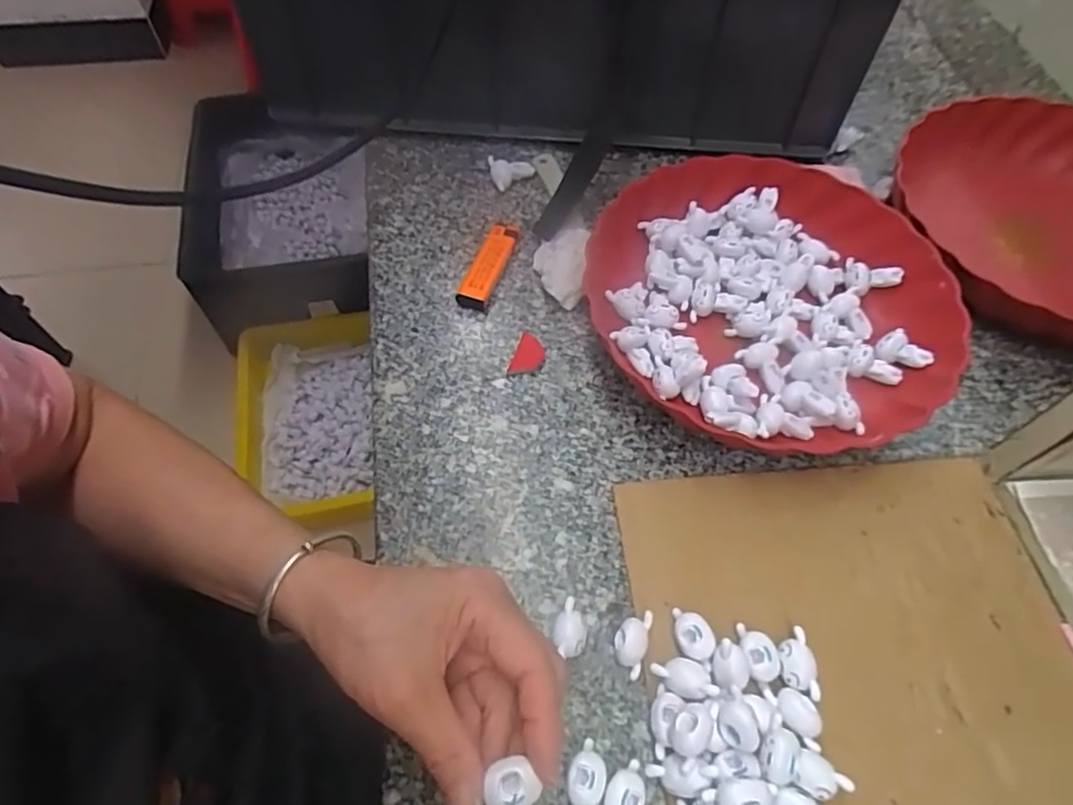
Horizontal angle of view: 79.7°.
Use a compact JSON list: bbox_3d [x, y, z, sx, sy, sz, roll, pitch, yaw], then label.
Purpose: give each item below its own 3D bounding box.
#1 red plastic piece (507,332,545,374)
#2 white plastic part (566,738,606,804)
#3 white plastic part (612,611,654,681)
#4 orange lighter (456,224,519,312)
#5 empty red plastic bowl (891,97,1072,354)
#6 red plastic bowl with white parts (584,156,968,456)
[{"bbox_3d":[-0.005,-0.032,0.446,0.020,0.004,0.034,16,59,8],"label":"red plastic piece"},{"bbox_3d":[0.023,0.181,0.308,0.017,0.015,0.034,7,58,3],"label":"white plastic part"},{"bbox_3d":[0.050,0.128,0.342,0.017,0.017,0.032,11,58,6],"label":"white plastic part"},{"bbox_3d":[-0.034,-0.105,0.483,0.022,0.016,0.085,17,59,9],"label":"orange lighter"},{"bbox_3d":[0.378,-0.143,0.497,0.203,0.057,0.231,40,65,21],"label":"empty red plastic bowl"},{"bbox_3d":[0.164,-0.070,0.445,0.218,0.056,0.228,1,58,-1],"label":"red plastic bowl with white parts"}]

